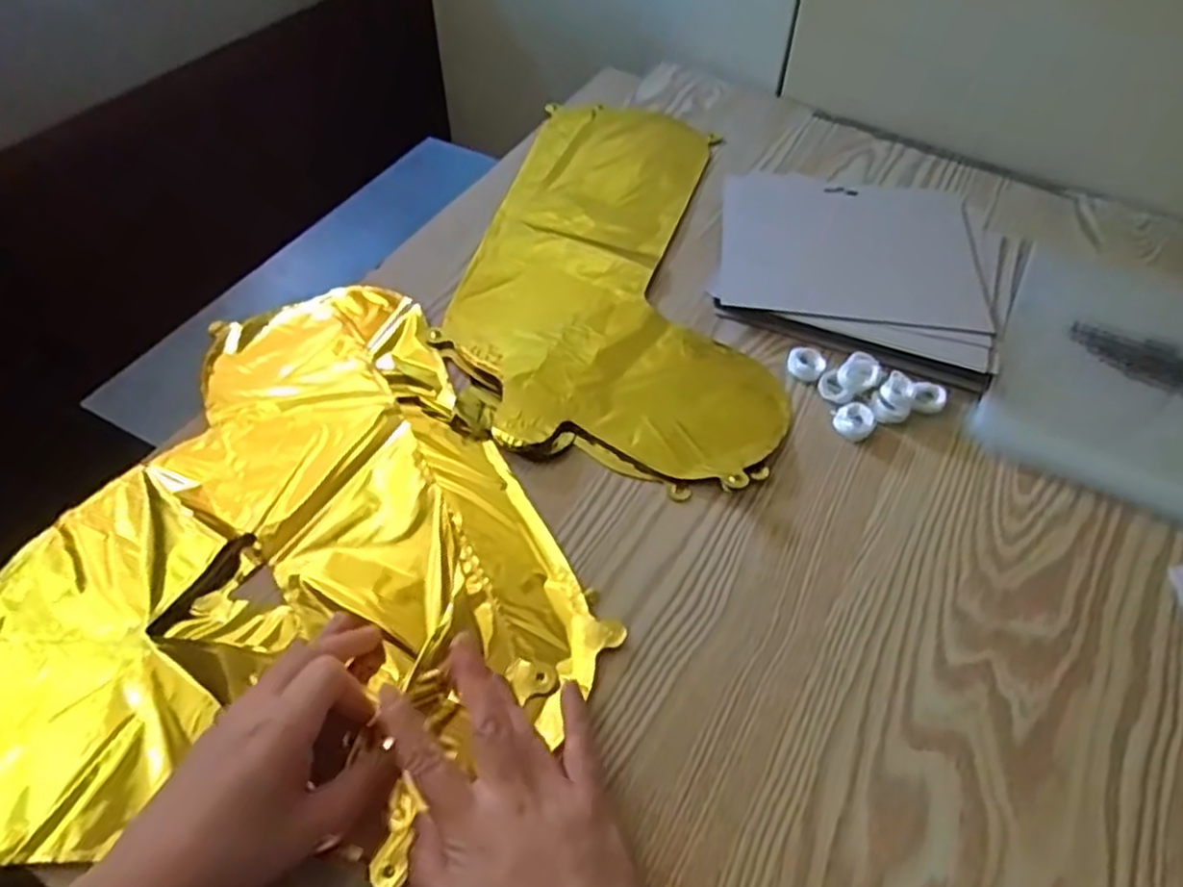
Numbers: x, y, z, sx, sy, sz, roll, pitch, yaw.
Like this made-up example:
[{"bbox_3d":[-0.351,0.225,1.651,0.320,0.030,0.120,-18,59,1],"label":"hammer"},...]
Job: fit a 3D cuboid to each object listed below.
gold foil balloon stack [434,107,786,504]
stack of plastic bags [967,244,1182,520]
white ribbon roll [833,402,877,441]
[{"bbox_3d":[0.030,-0.146,0.593,0.232,0.011,0.407,9,52,5],"label":"gold foil balloon stack"},{"bbox_3d":[0.390,-0.042,0.520,0.206,0.015,0.217,25,55,17],"label":"stack of plastic bags"},{"bbox_3d":[0.171,-0.015,0.495,0.025,0.006,0.029,23,54,16],"label":"white ribbon roll"}]

